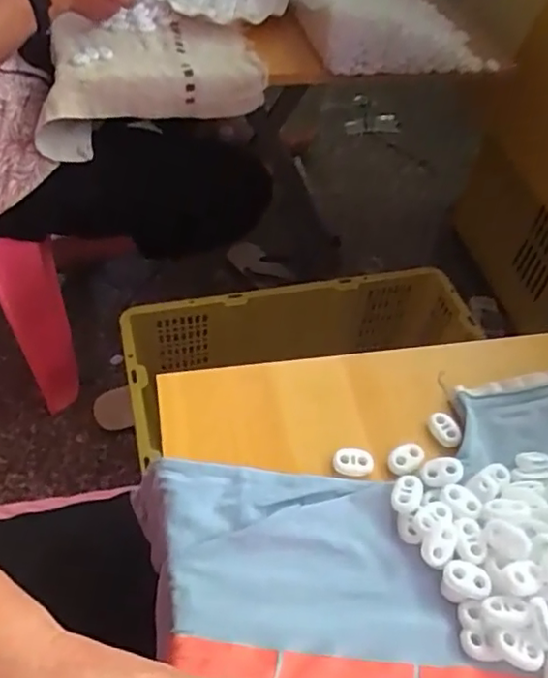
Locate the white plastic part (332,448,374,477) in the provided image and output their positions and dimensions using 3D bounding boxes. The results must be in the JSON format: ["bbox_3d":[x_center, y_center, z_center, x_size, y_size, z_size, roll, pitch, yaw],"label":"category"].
[{"bbox_3d":[0.045,0.068,0.332,0.022,0.004,0.015,5,50,-2],"label":"white plastic part"}]

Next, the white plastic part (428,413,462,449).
[{"bbox_3d":[0.102,0.054,0.351,0.014,0.006,0.023,-20,55,-21],"label":"white plastic part"}]

